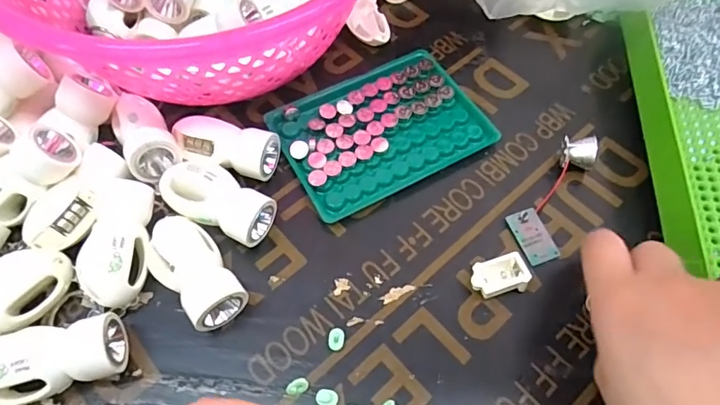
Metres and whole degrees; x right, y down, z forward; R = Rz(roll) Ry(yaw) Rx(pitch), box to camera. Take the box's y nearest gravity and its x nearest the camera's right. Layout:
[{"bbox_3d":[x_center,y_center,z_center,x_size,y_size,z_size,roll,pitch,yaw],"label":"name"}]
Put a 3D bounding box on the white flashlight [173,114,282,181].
[{"bbox_3d":[-0.083,-0.033,0.300,0.062,0.025,0.029,11,60,6],"label":"white flashlight"}]

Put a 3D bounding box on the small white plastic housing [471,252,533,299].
[{"bbox_3d":[0.075,0.040,0.265,0.030,0.013,0.018,-11,60,-6],"label":"small white plastic housing"}]

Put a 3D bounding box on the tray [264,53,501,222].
[{"bbox_3d":[0.014,-0.050,0.321,0.130,0.013,0.092,-25,63,-14],"label":"tray"}]

